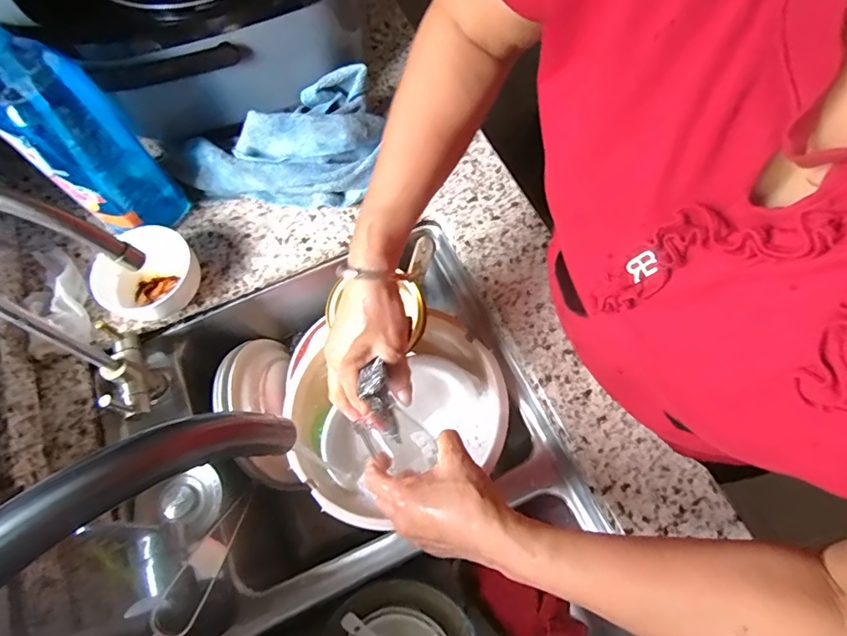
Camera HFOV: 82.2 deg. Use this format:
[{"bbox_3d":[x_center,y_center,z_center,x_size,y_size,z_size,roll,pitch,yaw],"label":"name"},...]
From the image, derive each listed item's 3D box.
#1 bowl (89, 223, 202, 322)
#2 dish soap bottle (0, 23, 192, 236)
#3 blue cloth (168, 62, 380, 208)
[{"bbox_3d":[-0.300,-0.044,0.538,0.101,0.051,0.094,-1,67,2],"label":"bowl"},{"bbox_3d":[-0.336,-0.177,0.466,0.090,0.289,0.070,-42,72,-14],"label":"dish soap bottle"},{"bbox_3d":[-0.167,-0.219,0.580,0.228,0.097,0.138,6,67,5],"label":"blue cloth"}]

